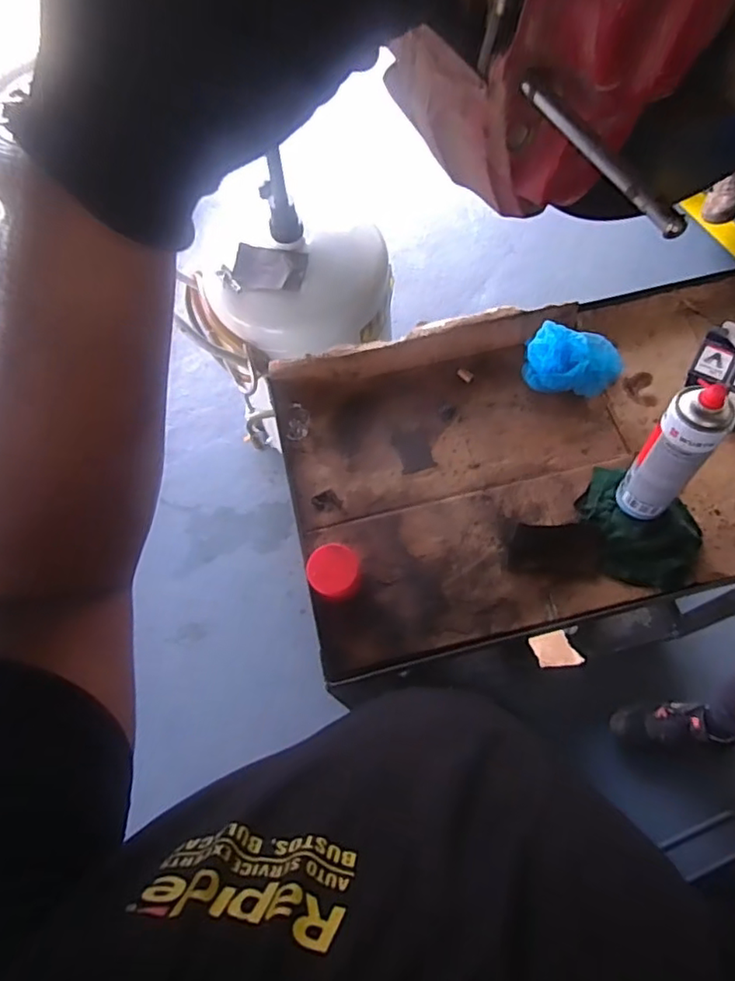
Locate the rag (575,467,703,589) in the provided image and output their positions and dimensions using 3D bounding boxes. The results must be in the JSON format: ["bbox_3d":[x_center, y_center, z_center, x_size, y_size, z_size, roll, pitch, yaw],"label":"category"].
[{"bbox_3d":[0.356,0.050,0.777,0.160,0.026,0.142,30,70,15],"label":"rag"}]

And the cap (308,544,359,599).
[{"bbox_3d":[-0.043,0.102,0.741,0.065,0.022,0.064,9,65,7],"label":"cap"}]

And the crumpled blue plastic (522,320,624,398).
[{"bbox_3d":[0.307,-0.193,0.864,0.143,0.061,0.084,9,66,7],"label":"crumpled blue plastic"}]

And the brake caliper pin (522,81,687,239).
[{"bbox_3d":[0.072,-0.106,0.186,0.004,0.005,0.078,-28,67,-10],"label":"brake caliper pin"}]

